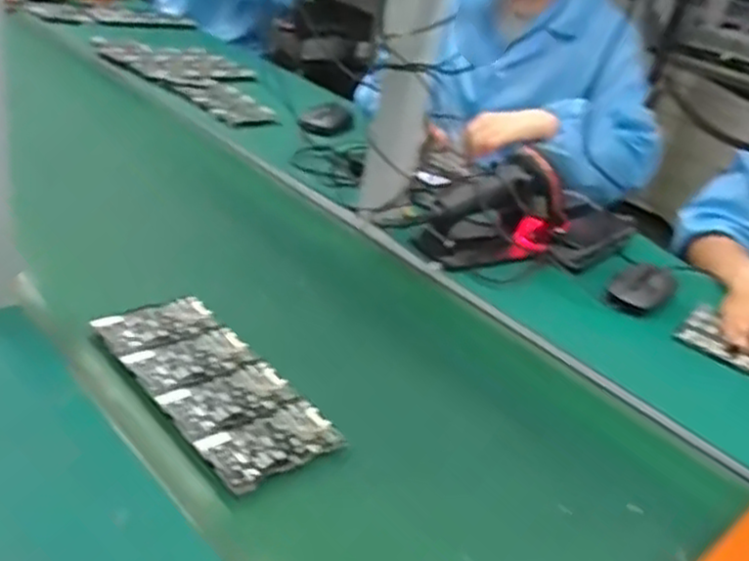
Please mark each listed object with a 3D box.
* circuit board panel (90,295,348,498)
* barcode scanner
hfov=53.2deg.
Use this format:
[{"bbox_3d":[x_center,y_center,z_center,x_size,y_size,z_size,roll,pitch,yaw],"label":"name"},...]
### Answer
[{"bbox_3d":[-0.129,0.079,0.592,0.099,0.007,0.221,-17,39,-40],"label":"circuit board panel"},{"bbox_3d":[0.140,-0.081,0.860,0.188,0.112,0.067,-7,33,-30],"label":"barcode scanner"}]

